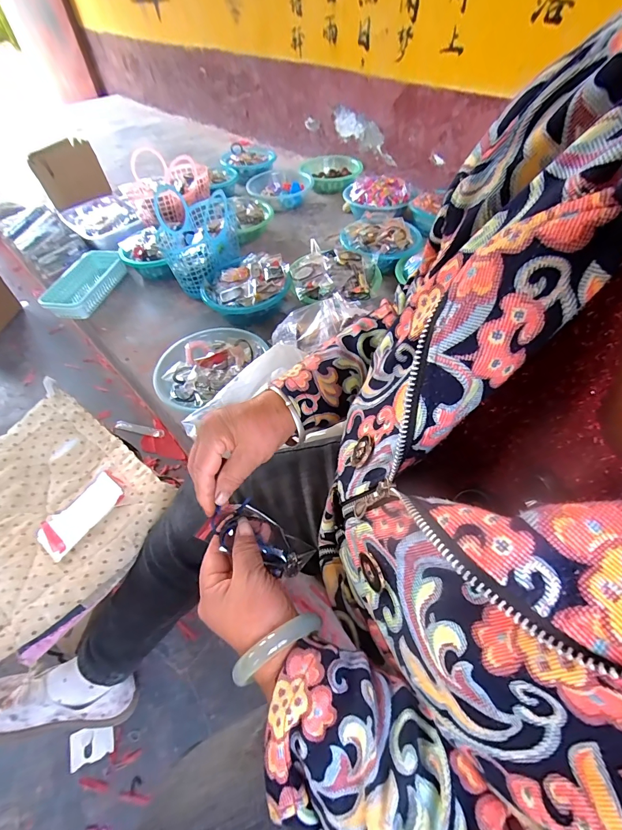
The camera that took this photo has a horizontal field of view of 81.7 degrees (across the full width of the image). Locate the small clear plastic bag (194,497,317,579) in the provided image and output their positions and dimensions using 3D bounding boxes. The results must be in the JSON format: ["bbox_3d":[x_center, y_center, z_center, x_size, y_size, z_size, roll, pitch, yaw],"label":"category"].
[{"bbox_3d":[-0.048,0.118,0.343,0.106,0.020,0.044,33,55,-11],"label":"small clear plastic bag"}]

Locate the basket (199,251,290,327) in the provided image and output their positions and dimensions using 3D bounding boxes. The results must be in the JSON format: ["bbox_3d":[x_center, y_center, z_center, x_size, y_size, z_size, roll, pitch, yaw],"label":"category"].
[{"bbox_3d":[-0.158,-0.320,0.930,0.208,0.092,0.213,-1,52,1],"label":"basket"}]

